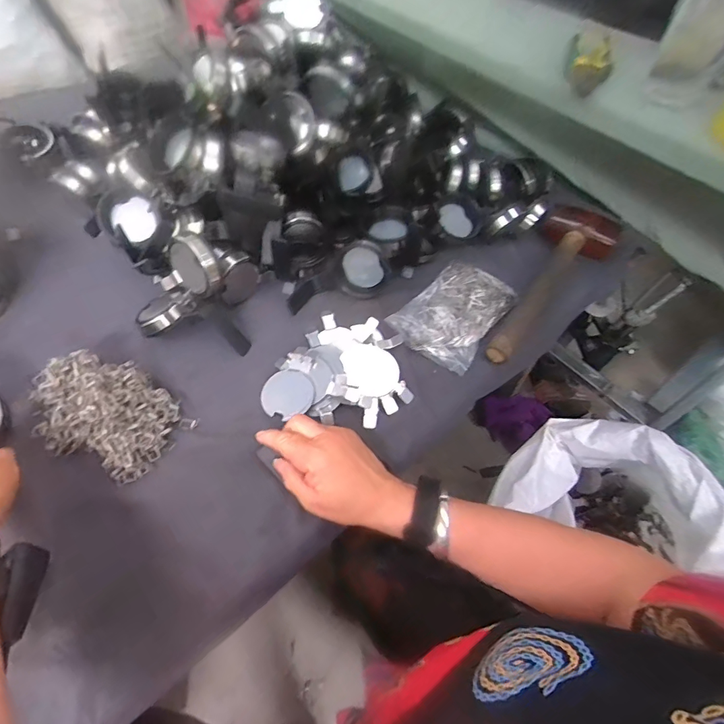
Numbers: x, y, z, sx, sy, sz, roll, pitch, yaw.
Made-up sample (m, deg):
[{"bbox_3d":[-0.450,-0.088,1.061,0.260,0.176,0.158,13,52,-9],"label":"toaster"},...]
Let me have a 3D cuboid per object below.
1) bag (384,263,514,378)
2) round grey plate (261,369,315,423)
[{"bbox_3d":[0.117,-0.066,0.522,0.102,0.020,0.150,35,59,19],"label":"bag"},{"bbox_3d":[-0.081,0.034,0.457,0.056,0.004,0.055,-5,64,9],"label":"round grey plate"}]

